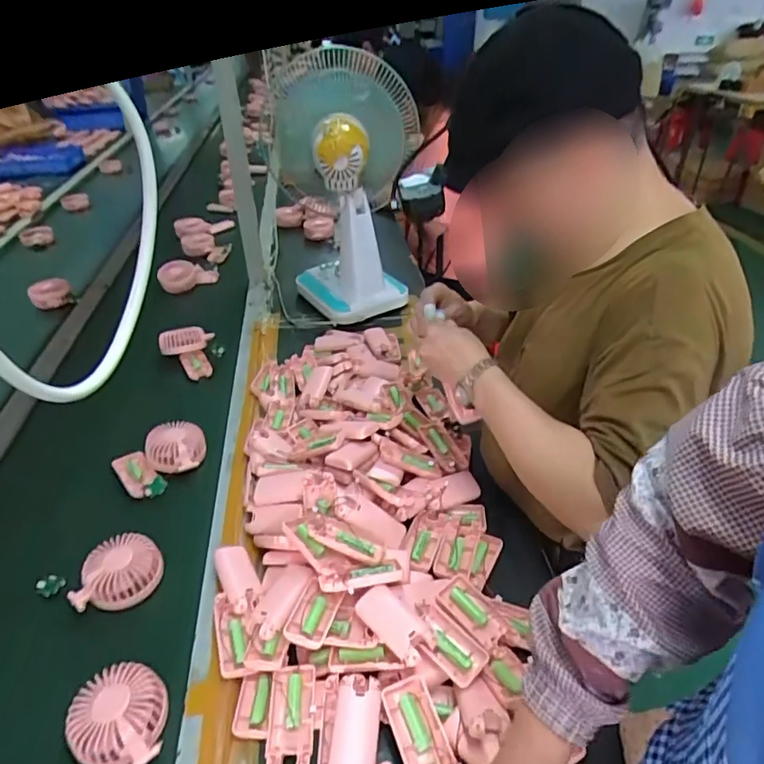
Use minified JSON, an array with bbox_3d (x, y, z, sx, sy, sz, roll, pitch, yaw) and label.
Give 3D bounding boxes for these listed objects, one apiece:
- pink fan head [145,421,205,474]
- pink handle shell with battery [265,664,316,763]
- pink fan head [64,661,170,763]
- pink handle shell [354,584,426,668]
[{"bbox_3d":[-0.323,0.101,0.840,0.085,0.037,0.087,-2,37,-5],"label":"pink fan head"},{"bbox_3d":[-0.091,0.339,0.540,0.047,0.030,0.095,0,37,-2],"label":"pink handle shell with battery"},{"bbox_3d":[-0.256,0.328,0.527,0.085,0.037,0.085,-1,37,-3],"label":"pink fan head"},{"bbox_3d":[0.015,0.259,0.576,0.089,0.032,0.048,31,46,34],"label":"pink handle shell"}]

